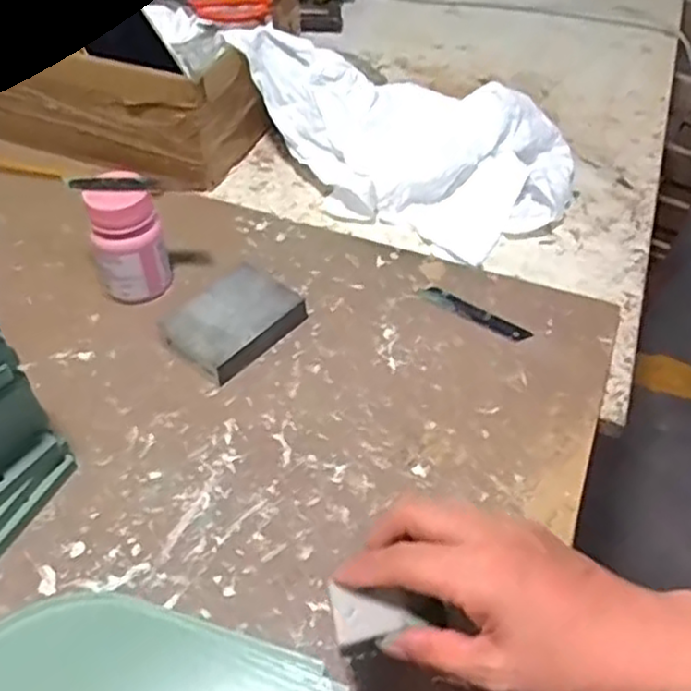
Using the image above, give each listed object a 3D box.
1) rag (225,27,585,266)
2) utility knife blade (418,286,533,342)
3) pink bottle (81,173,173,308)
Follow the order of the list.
[{"bbox_3d":[0.079,-0.234,0.746,0.314,0.113,0.228,33,55,24],"label":"rag"},{"bbox_3d":[0.109,-0.028,0.624,0.098,0.004,0.019,30,54,22],"label":"utility knife blade"},{"bbox_3d":[-0.179,-0.088,0.605,0.061,0.100,0.058,-14,50,-15],"label":"pink bottle"}]

